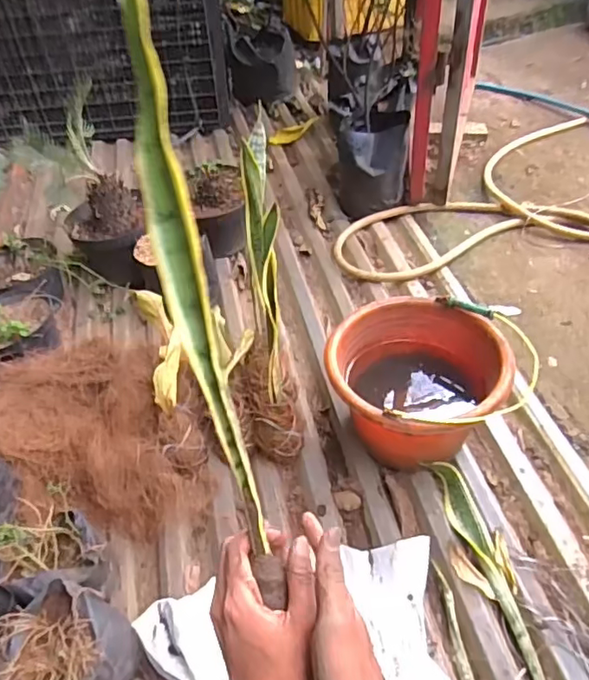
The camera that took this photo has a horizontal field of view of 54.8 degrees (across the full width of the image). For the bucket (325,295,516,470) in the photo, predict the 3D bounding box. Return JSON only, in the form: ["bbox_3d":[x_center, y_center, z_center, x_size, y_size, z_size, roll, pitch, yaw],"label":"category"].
[{"bbox_3d":[0.198,0.077,0.946,0.272,0.186,0.253,-1,42,1],"label":"bucket"}]

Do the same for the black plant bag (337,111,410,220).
[{"bbox_3d":[0.193,-0.424,1.412,0.168,0.225,0.150,4,43,7],"label":"black plant bag"}]

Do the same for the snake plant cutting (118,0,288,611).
[{"bbox_3d":[-0.075,-0.034,0.408,0.035,0.469,0.037,-13,8,-9],"label":"snake plant cutting"}]

